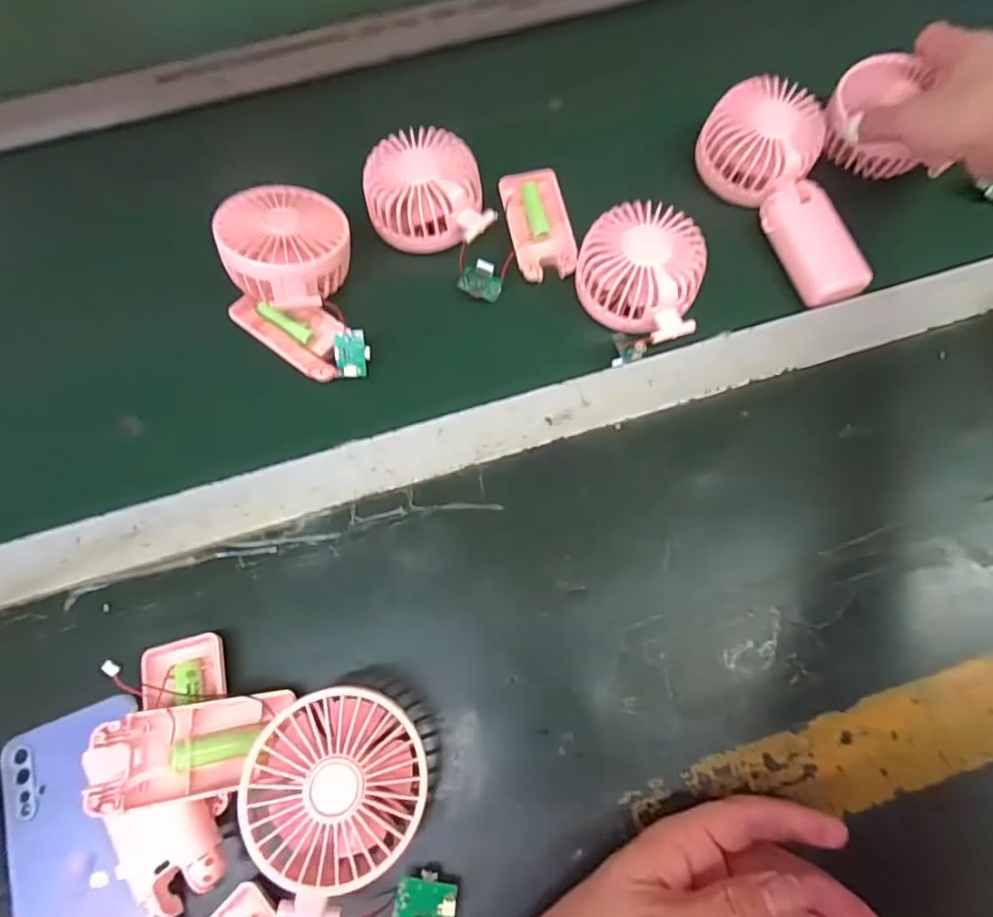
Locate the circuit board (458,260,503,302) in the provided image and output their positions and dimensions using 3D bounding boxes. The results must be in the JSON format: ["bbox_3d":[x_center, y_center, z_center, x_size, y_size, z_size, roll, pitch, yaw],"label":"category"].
[{"bbox_3d":[-0.011,-0.133,0.406,0.031,0.014,0.024,31,80,-6],"label":"circuit board"}]

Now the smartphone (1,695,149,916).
[{"bbox_3d":[-0.216,0.219,0.288,0.077,0.015,0.160,-19,73,-6],"label":"smartphone"}]

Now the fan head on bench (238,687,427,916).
[{"bbox_3d":[-0.080,0.169,0.280,0.087,0.052,0.084,0,70,0],"label":"fan head on bench"}]

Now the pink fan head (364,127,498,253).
[{"bbox_3d":[-0.055,-0.203,0.411,0.085,0.041,0.085,-17,71,-6],"label":"pink fan head"}]

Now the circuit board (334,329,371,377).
[{"bbox_3d":[-0.101,-0.074,0.382,0.023,0.004,0.033,-2,95,-9],"label":"circuit board"}]

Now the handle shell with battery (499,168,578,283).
[{"bbox_3d":[0.033,-0.184,0.425,0.048,0.015,0.099,-10,71,-4],"label":"handle shell with battery"}]

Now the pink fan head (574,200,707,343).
[{"bbox_3d":[0.101,-0.132,0.390,0.086,0.050,0.087,0,70,0],"label":"pink fan head"}]

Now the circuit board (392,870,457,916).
[{"bbox_3d":[-0.036,0.226,0.276,0.030,0.008,0.023,4,70,1],"label":"circuit board"}]

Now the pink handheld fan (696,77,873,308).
[{"bbox_3d":[0.226,-0.201,0.415,0.085,0.038,0.179,-18,79,-7],"label":"pink handheld fan"}]

